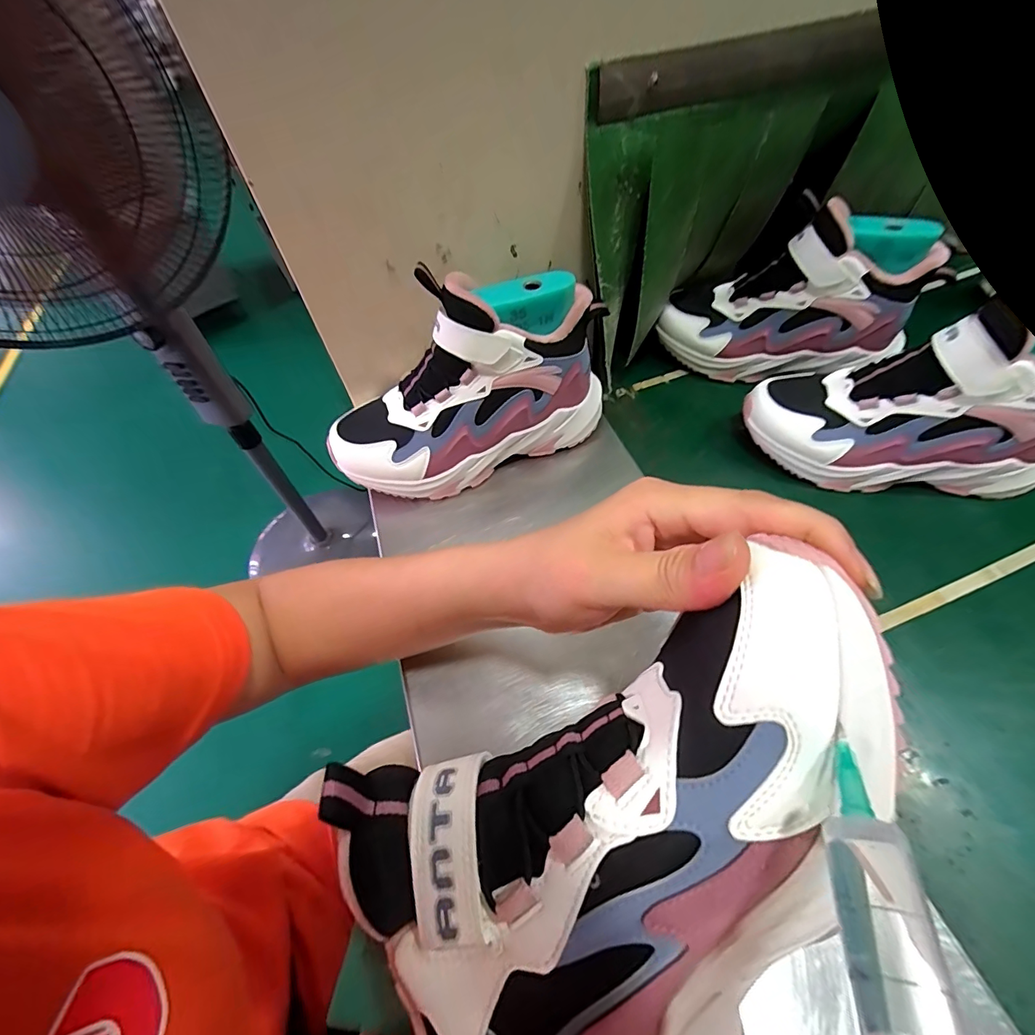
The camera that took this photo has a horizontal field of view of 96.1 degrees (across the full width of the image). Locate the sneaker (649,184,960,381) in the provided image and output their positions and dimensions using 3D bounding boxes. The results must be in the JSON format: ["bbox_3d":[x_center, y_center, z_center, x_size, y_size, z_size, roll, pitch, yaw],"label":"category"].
[{"bbox_3d":[0.266,-0.219,0.464,0.232,0.133,0.077,6,54,10],"label":"sneaker"}]

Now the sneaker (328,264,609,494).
[{"bbox_3d":[-0.043,-0.106,0.383,0.238,0.138,0.081,-22,55,-11],"label":"sneaker"}]

